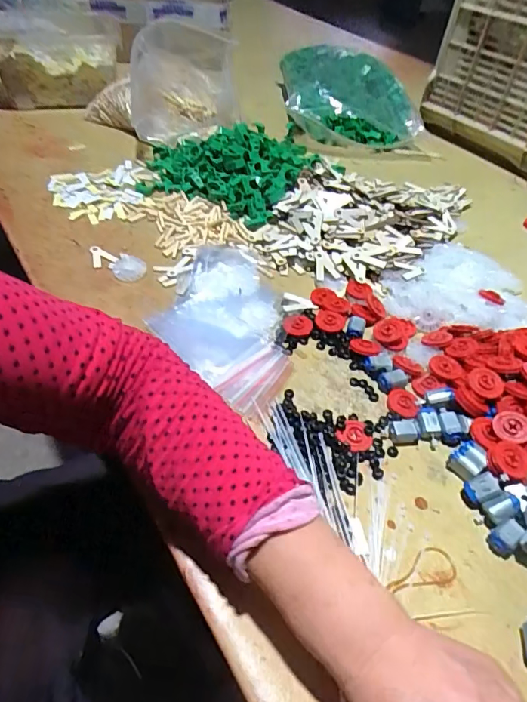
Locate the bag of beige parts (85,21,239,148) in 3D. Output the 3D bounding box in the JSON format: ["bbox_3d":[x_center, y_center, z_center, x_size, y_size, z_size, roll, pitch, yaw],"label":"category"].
[{"bbox_3d":[-0.164,-0.491,0.816,0.247,0.145,0.220,33,52,22],"label":"bag of beige parts"}]

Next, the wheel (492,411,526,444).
[{"bbox_3d":[0.226,0.069,0.414,0.032,0.008,0.034,-17,39,15],"label":"wheel"}]

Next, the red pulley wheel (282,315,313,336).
[{"bbox_3d":[0.038,-0.030,0.514,0.032,0.007,0.035,3,47,-3],"label":"red pulley wheel"}]

